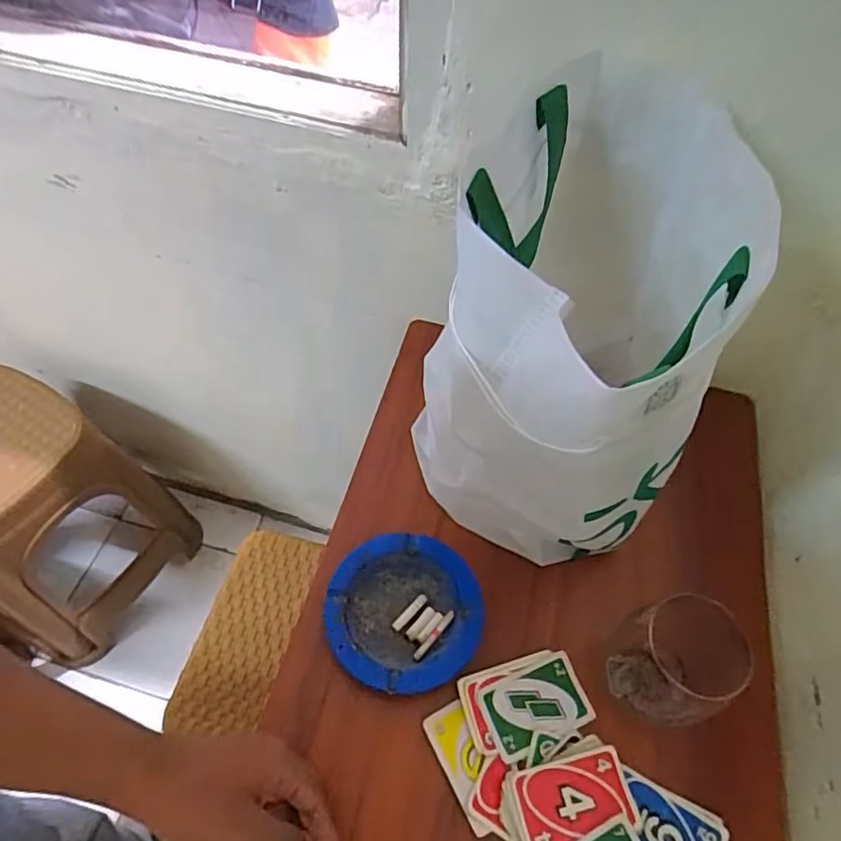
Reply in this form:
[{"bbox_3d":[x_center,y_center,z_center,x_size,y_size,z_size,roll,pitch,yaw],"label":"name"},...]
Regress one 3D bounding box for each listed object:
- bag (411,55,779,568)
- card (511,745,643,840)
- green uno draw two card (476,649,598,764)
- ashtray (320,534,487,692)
[{"bbox_3d":[0.109,-0.057,0.477,0.184,0.295,0.303,12,57,6],"label":"bag"},{"bbox_3d":[0.114,0.279,0.428,0.084,0.005,0.055,-11,57,-6],"label":"card"},{"bbox_3d":[0.093,0.227,0.467,0.085,0.004,0.055,-15,65,-18],"label":"green uno draw two card"},{"bbox_3d":[-0.014,0.163,0.497,0.128,0.028,0.124,1,56,-2],"label":"ashtray"}]

